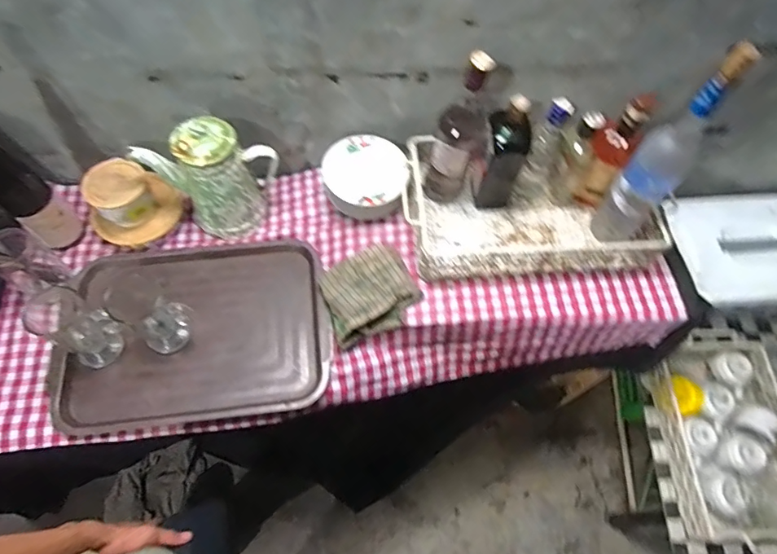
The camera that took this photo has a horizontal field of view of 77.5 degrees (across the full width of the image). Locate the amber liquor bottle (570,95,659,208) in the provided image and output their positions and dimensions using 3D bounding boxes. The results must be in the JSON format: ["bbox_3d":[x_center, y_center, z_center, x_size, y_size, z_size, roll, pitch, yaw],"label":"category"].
[{"bbox_3d":[0.370,-0.206,0.811,0.067,0.201,0.068,31,65,12],"label":"amber liquor bottle"}]

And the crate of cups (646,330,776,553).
[{"bbox_3d":[0.701,0.322,0.996,0.240,0.097,0.404,1,63,-3],"label":"crate of cups"}]

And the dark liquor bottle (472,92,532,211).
[{"bbox_3d":[0.189,-0.202,0.806,0.077,0.214,0.067,22,64,8],"label":"dark liquor bottle"}]

